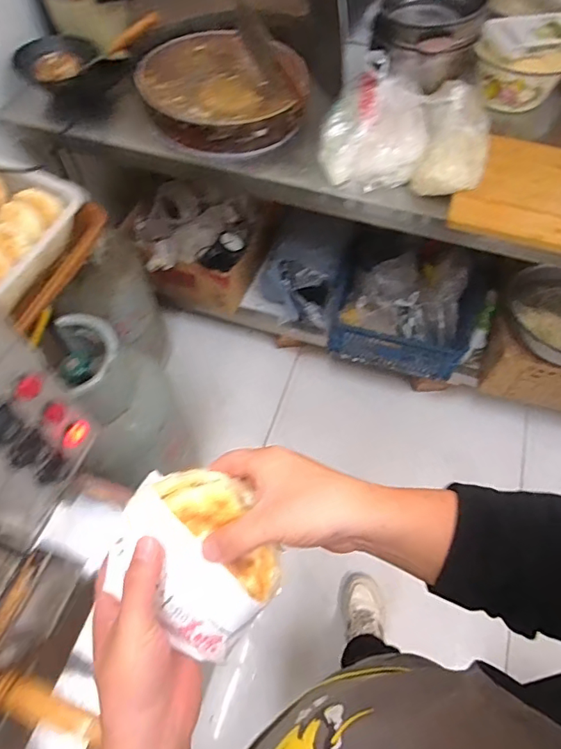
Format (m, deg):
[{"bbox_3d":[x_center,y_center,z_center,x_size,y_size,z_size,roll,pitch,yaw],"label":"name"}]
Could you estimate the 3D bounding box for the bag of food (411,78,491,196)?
[{"bbox_3d":[0.365,-0.492,0.989,0.142,0.100,0.271,13,61,6],"label":"bag of food"}]

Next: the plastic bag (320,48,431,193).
[{"bbox_3d":[0.197,-0.514,0.980,0.222,0.136,0.237,16,61,8],"label":"plastic bag"}]

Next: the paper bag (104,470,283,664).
[{"bbox_3d":[-0.073,0.147,0.351,0.071,0.031,0.137,-36,88,-19],"label":"paper bag"}]

